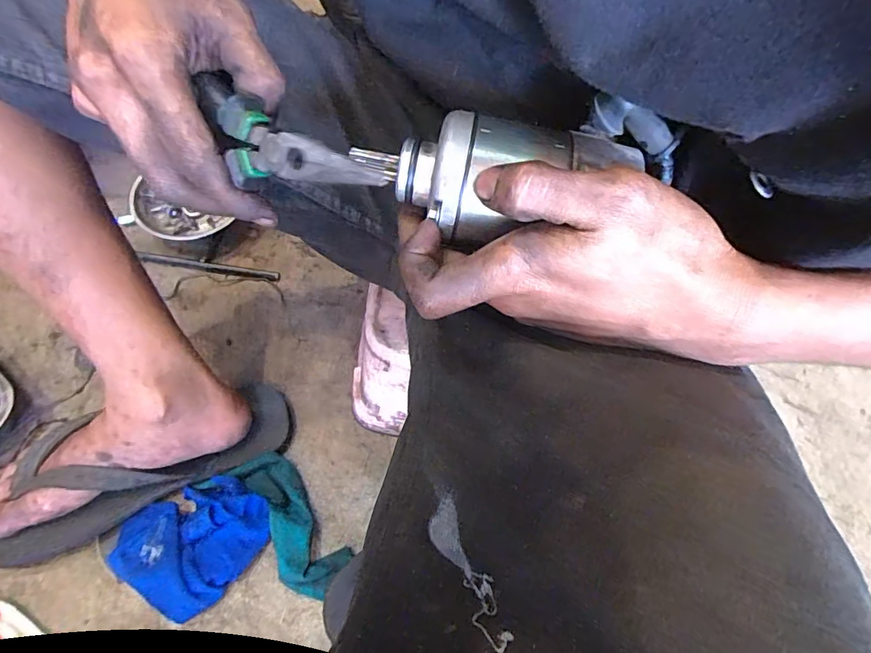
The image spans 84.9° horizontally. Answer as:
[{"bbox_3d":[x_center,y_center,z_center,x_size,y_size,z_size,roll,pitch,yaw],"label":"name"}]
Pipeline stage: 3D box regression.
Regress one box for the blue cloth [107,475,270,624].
[{"bbox_3d":[-0.227,0.193,0.441,0.114,0.041,0.114,31,61,15],"label":"blue cloth"}]

